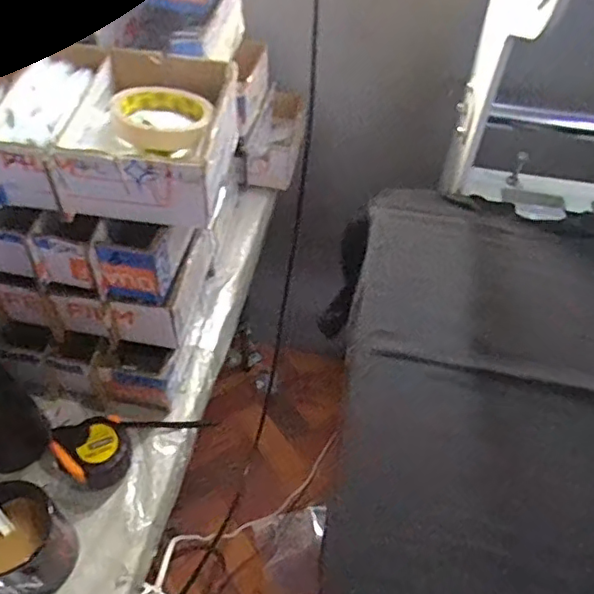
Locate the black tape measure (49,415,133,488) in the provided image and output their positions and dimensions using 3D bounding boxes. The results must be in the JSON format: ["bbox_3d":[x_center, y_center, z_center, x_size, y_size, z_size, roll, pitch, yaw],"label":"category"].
[{"bbox_3d":[-0.211,0.168,0.599,0.069,0.052,0.069,1,51,-2],"label":"black tape measure"}]

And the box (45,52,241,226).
[{"bbox_3d":[-0.131,-0.152,0.529,0.135,0.070,0.171,6,51,2],"label":"box"}]

